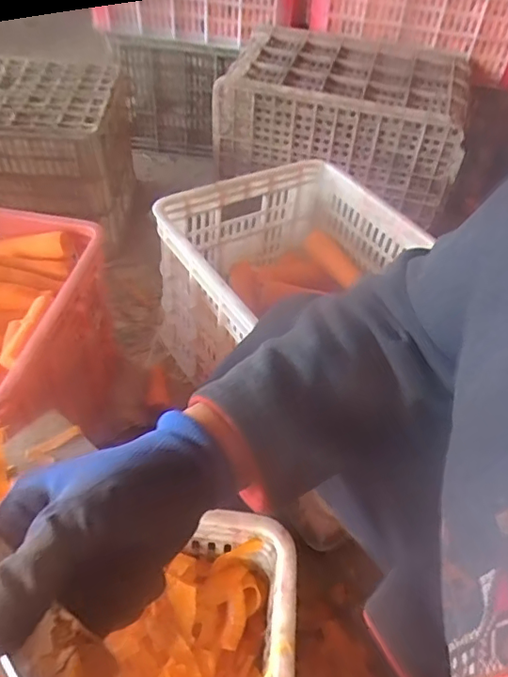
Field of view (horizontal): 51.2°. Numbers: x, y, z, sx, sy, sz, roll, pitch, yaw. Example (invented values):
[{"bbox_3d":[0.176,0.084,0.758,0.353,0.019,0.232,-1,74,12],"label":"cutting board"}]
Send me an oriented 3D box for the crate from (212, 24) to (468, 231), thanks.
[{"bbox_3d":[0.187,-0.487,1.148,0.482,0.217,0.301,14,48,8],"label":"crate"}]

